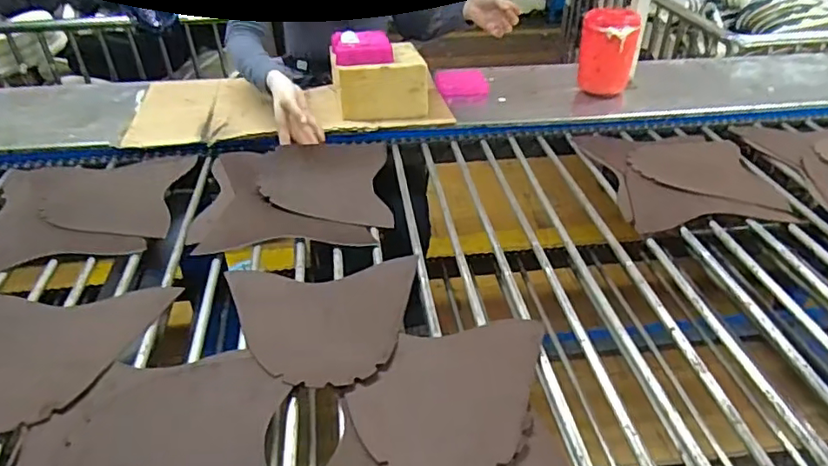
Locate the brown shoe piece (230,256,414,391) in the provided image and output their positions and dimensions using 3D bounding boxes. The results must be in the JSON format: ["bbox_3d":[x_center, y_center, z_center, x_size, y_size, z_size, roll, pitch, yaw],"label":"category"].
[{"bbox_3d":[-0.109,0.107,0.731,0.234,0.008,0.201,-5,37,-6],"label":"brown shoe piece"}]

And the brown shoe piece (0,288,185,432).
[{"bbox_3d":[-0.435,0.141,0.693,0.239,0.011,0.216,-4,34,0],"label":"brown shoe piece"}]

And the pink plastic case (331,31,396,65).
[{"bbox_3d":[-0.102,-0.361,1.159,0.120,0.047,0.080,-1,36,-2],"label":"pink plastic case"}]

